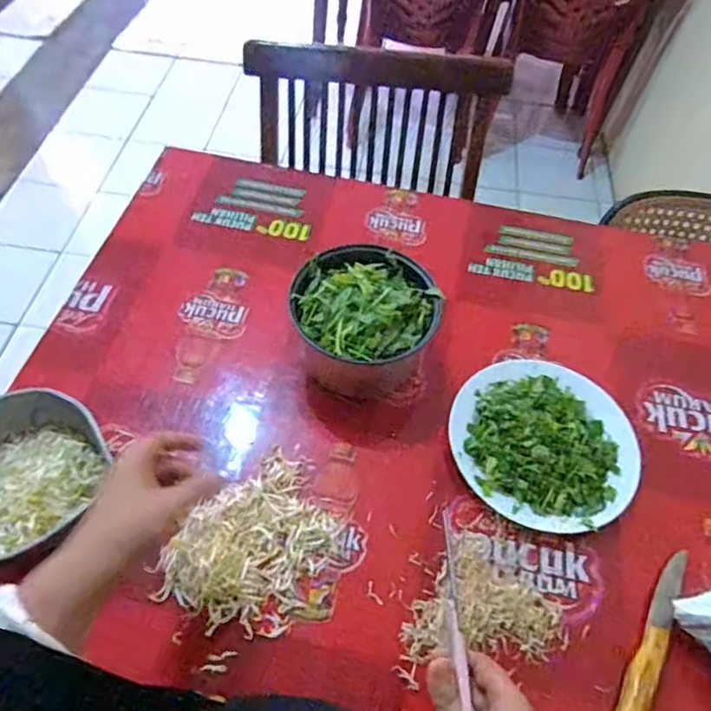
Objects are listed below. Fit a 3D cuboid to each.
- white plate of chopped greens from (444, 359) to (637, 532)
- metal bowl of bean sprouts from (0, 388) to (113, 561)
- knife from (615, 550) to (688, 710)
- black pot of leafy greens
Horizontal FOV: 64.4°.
[{"bbox_3d":[0.223,0.096,0.668,0.211,0.055,0.207,2,55,-3],"label":"white plate of chopped greens"},{"bbox_3d":[-0.354,0.123,0.588,0.152,0.061,0.170,29,57,15],"label":"metal bowl of bean sprouts"},{"bbox_3d":[0.301,0.279,0.564,0.023,0.021,0.195,31,58,16],"label":"knife"},{"bbox_3d":[0.008,-0.044,0.710,0.167,0.116,0.154,2,55,-3],"label":"black pot of leafy greens"}]

